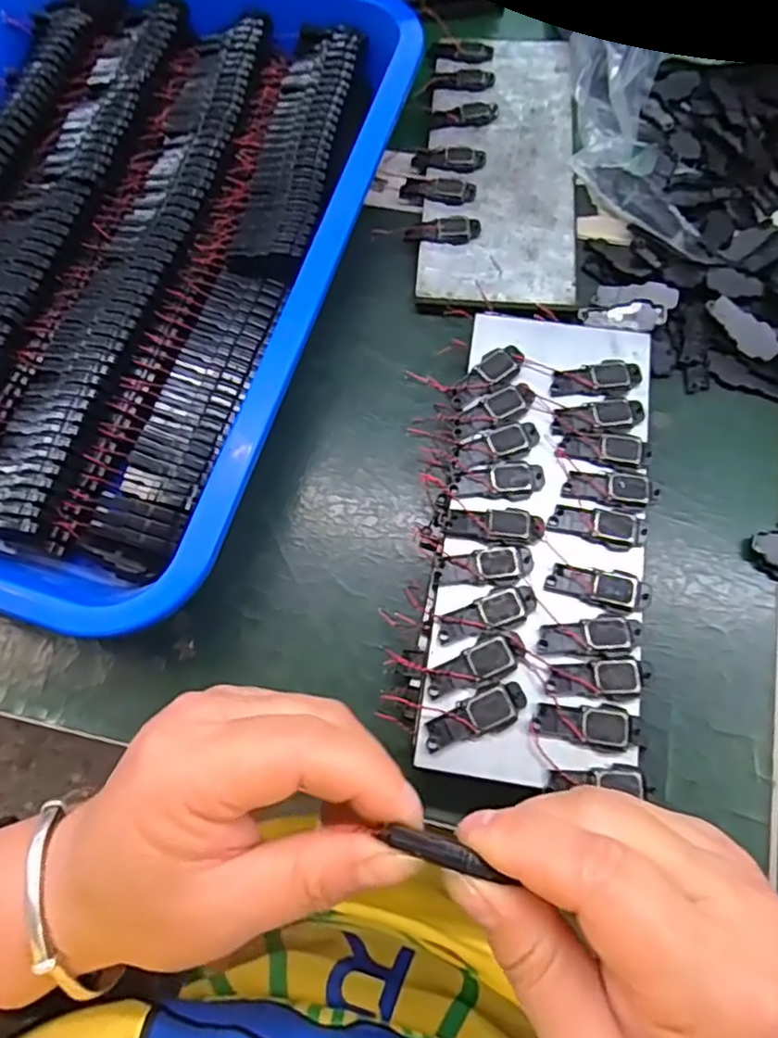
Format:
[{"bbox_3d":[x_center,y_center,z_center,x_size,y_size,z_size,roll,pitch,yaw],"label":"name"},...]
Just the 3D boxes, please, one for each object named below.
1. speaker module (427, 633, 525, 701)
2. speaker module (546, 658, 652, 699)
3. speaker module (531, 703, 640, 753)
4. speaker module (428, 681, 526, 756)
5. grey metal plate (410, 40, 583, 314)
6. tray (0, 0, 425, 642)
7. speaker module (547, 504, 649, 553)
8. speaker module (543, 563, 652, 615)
[{"bbox_3d":[0.033,0.055,0.241,0.040,0.004,0.015,-27,71,-9],"label":"speaker module"},{"bbox_3d":[0.077,0.059,0.238,0.036,0.004,0.014,-5,69,0],"label":"speaker module"},{"bbox_3d":[0.072,0.075,0.236,0.036,0.005,0.016,10,70,10],"label":"speaker module"},{"bbox_3d":[0.032,0.072,0.237,0.040,0.004,0.015,-26,71,-8],"label":"speaker module"},{"bbox_3d":[0.062,-0.196,0.356,0.079,0.007,0.195,4,69,3],"label":"grey metal plate"},{"bbox_3d":[-0.148,-0.141,0.325,0.259,0.046,0.362,16,71,7],"label":"tray"},{"bbox_3d":[0.084,0.003,0.259,0.039,0.004,0.015,9,70,5],"label":"speaker module"},{"bbox_3d":[0.082,0.026,0.251,0.039,0.004,0.015,13,70,6],"label":"speaker module"}]

